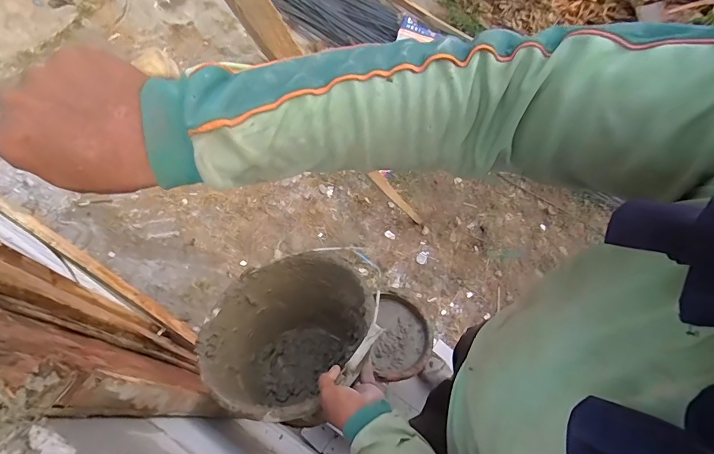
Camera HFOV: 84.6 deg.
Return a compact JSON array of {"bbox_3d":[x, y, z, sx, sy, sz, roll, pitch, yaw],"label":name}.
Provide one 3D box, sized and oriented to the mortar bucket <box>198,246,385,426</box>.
[{"bbox_3d":[-0.093,0.234,0.739,0.287,0.270,0.287,-7,48,8],"label":"mortar bucket"}]

